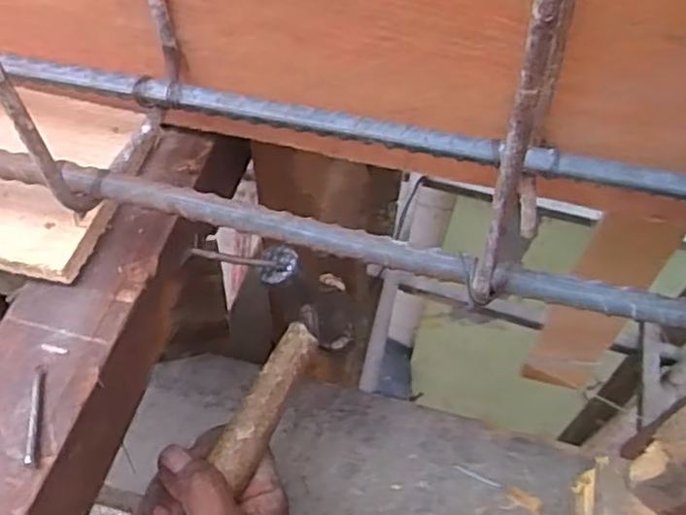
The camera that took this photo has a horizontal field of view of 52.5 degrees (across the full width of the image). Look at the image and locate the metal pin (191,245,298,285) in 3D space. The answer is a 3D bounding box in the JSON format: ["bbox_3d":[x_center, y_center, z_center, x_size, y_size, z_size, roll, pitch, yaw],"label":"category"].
[{"bbox_3d":[-0.052,0.003,0.370,0.057,0.015,0.019,5,52,-34],"label":"metal pin"}]

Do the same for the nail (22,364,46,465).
[{"bbox_3d":[-0.121,0.061,0.273,0.004,0.004,0.040,-5,58,-6],"label":"nail"}]

